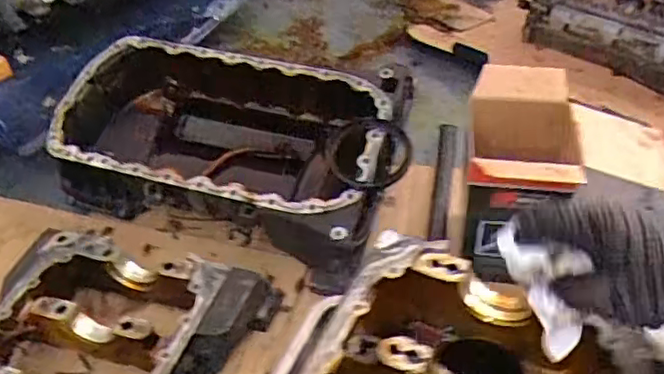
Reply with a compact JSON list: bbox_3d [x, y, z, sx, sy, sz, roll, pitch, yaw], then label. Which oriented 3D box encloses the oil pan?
[{"bbox_3d":[-0.145,-0.050,0.923,0.483,0.192,0.276,14,45,20],"label":"oil pan"}]

